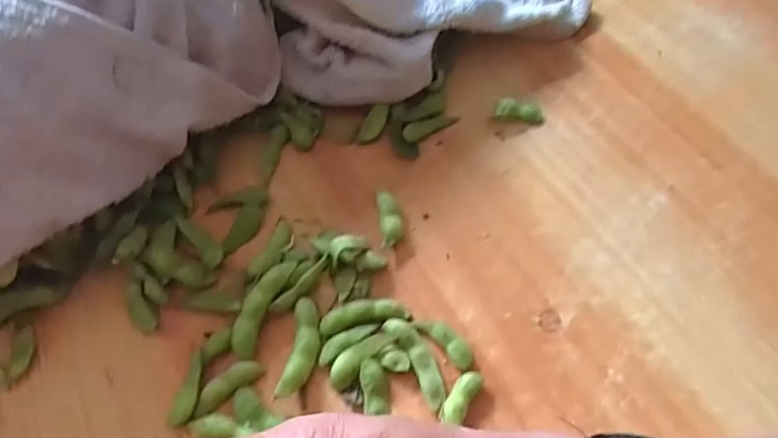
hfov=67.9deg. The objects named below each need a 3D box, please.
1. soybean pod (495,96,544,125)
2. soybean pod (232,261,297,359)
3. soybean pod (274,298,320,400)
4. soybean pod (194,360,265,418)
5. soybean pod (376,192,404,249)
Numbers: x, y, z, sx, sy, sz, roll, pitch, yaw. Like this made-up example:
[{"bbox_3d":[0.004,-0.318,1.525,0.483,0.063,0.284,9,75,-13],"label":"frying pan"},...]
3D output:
[{"bbox_3d":[0.086,-0.072,0.382,0.032,0.014,0.012,2,56,4],"label":"soybean pod"},{"bbox_3d":[-0.067,0.046,0.305,0.015,0.012,0.053,20,60,13],"label":"soybean pod"},{"bbox_3d":[-0.044,0.066,0.296,0.015,0.008,0.053,5,58,3],"label":"soybean pod"},{"bbox_3d":[-0.081,0.082,0.286,0.038,0.004,0.011,-36,65,-20],"label":"soybean pod"},{"bbox_3d":[0.001,0.000,0.338,0.014,0.006,0.037,-6,58,-3],"label":"soybean pod"}]

